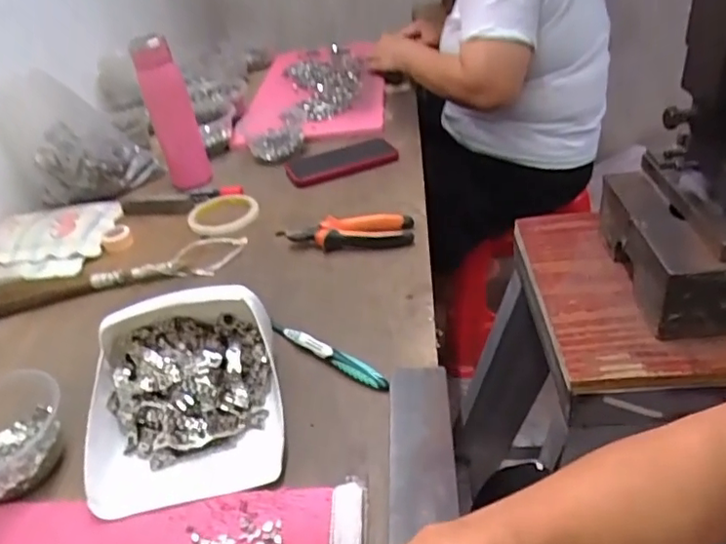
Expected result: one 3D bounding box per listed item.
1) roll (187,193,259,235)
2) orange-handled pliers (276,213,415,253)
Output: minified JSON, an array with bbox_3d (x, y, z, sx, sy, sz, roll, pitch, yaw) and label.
[{"bbox_3d":[-0.197,-0.081,0.833,0.099,0.012,0.101,-12,35,-7],"label":"roll"},{"bbox_3d":[-0.023,-0.053,0.732,0.167,0.028,0.047,-3,35,6],"label":"orange-handled pliers"}]

